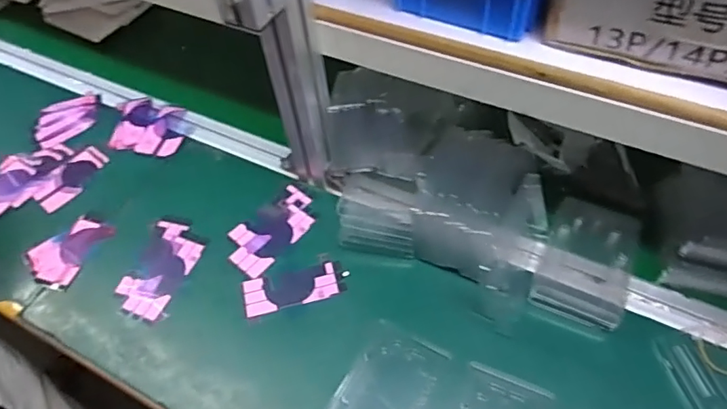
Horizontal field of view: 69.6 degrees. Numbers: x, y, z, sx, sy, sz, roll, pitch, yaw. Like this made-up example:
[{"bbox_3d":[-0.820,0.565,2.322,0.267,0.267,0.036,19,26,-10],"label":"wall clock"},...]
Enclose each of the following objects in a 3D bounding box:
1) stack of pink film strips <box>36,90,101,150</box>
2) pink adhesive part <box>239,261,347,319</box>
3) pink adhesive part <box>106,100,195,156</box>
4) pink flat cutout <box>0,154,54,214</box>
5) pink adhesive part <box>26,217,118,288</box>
[{"bbox_3d":[-0.424,-0.125,0.752,0.095,0.008,0.077,-29,56,-17],"label":"stack of pink film strips"},{"bbox_3d":[-0.076,0.091,0.572,0.109,0.004,0.044,-15,53,-7],"label":"pink adhesive part"},{"bbox_3d":[-0.300,-0.110,0.734,0.118,0.010,0.096,10,54,11],"label":"pink adhesive part"},{"bbox_3d":[-0.462,-0.022,0.676,0.075,0.008,0.100,27,59,22],"label":"pink flat cutout"},{"bbox_3d":[-0.347,0.052,0.616,0.073,0.004,0.094,22,58,19],"label":"pink adhesive part"}]

